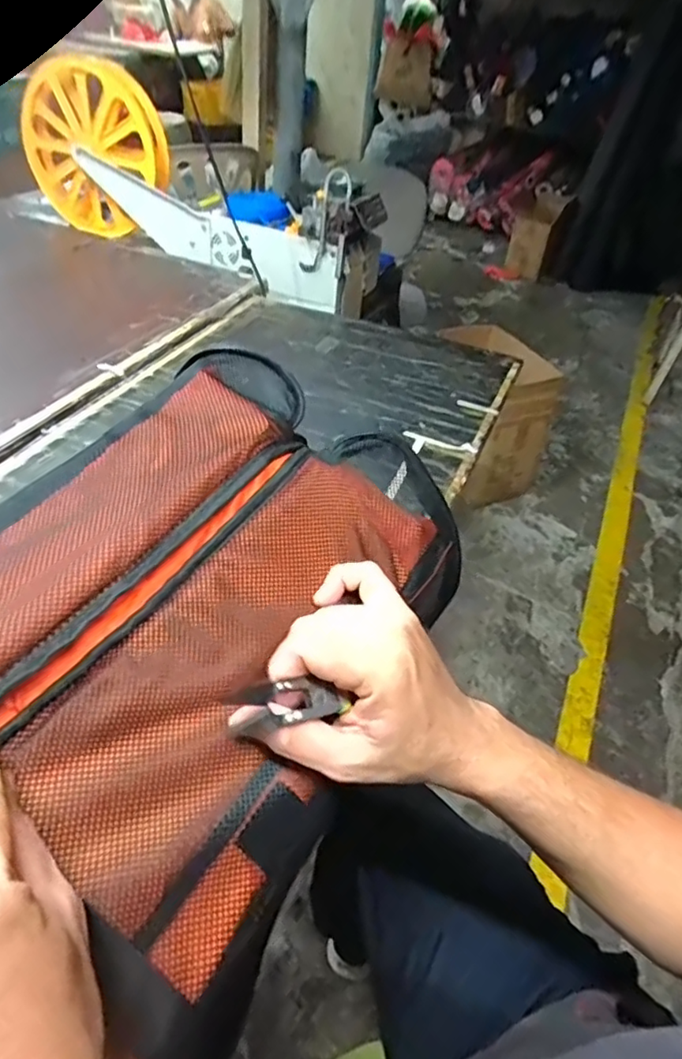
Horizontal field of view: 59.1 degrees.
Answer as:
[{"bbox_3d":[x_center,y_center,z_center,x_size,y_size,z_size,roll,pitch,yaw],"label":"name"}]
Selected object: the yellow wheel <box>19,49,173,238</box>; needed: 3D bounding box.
[{"bbox_3d":[-0.631,-0.962,1.530,0.415,0.388,0.070,-6,26,29],"label":"yellow wheel"}]

